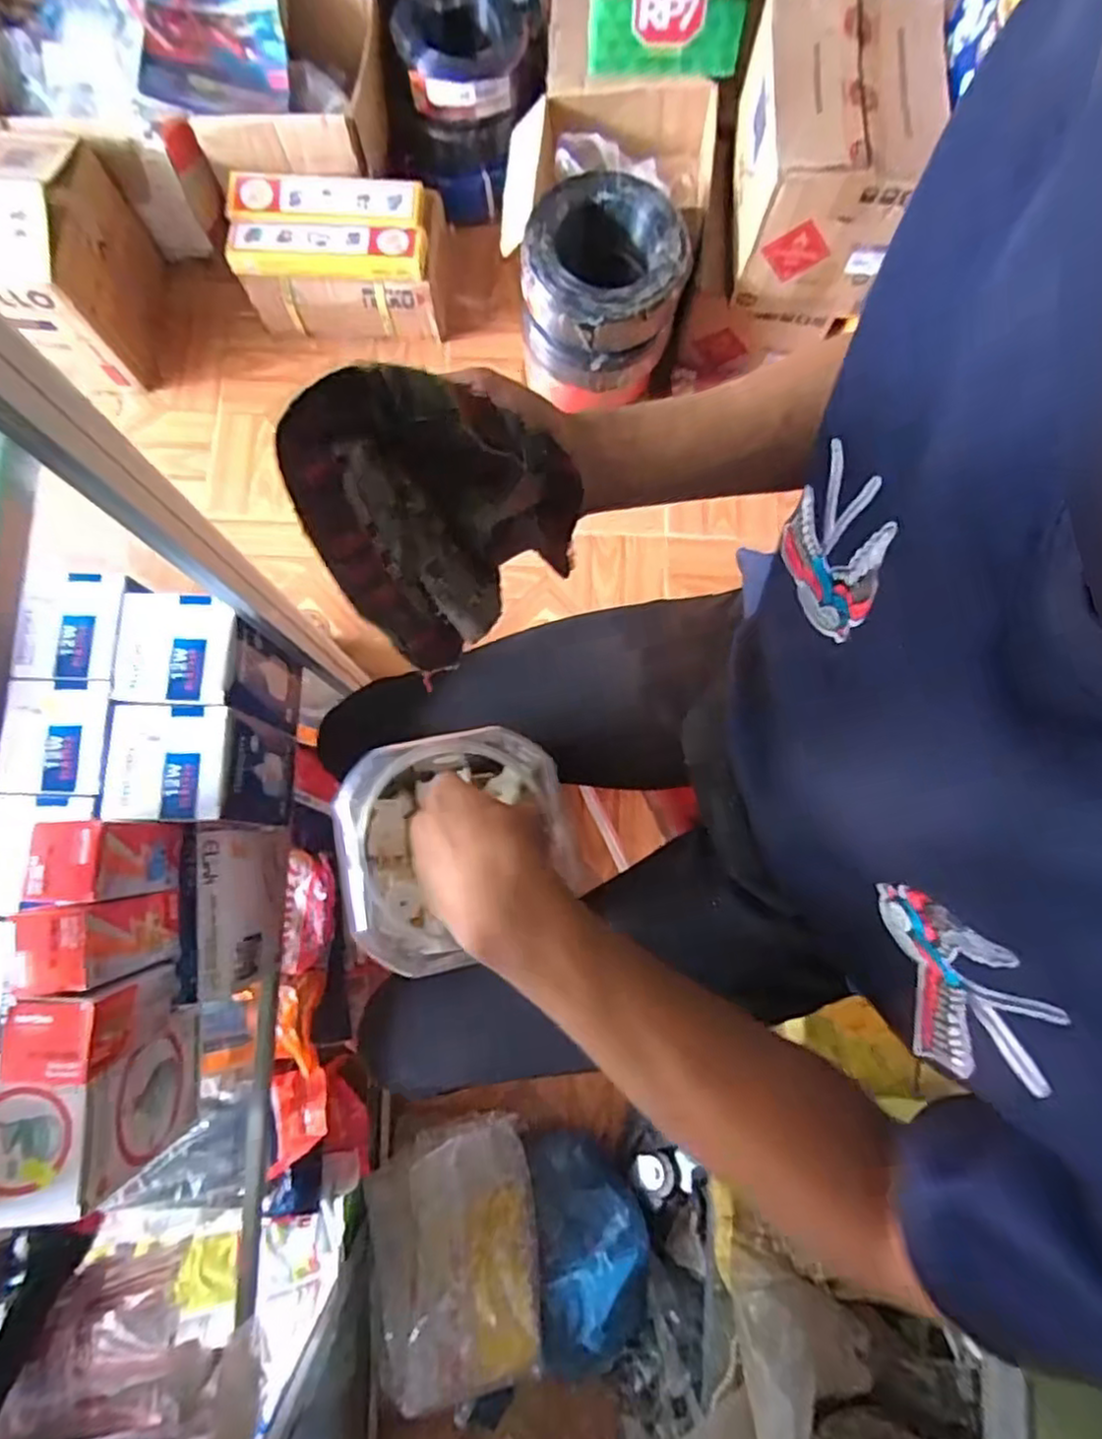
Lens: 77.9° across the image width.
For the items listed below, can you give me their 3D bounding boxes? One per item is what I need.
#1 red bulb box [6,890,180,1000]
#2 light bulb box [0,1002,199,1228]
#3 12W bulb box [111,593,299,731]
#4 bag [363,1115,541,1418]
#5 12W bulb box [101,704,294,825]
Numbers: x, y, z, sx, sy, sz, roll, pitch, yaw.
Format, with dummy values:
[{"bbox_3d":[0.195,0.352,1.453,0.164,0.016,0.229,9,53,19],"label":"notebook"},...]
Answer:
[{"bbox_3d":[-0.300,0.148,0.458,0.053,0.094,0.051,-10,80,-3],"label":"red bulb box"},{"bbox_3d":[-0.348,0.287,0.509,0.104,0.131,0.104,-7,80,-2],"label":"light bulb box"},{"bbox_3d":[-0.284,-0.042,0.572,0.091,0.126,0.081,4,79,0],"label":"12W bulb box"},{"bbox_3d":[-0.123,0.679,0.877,0.201,0.084,0.283,-10,80,-3],"label":"bag"},{"bbox_3d":[-0.278,0.041,0.559,0.094,0.129,0.085,0,79,-1],"label":"12W bulb box"}]

